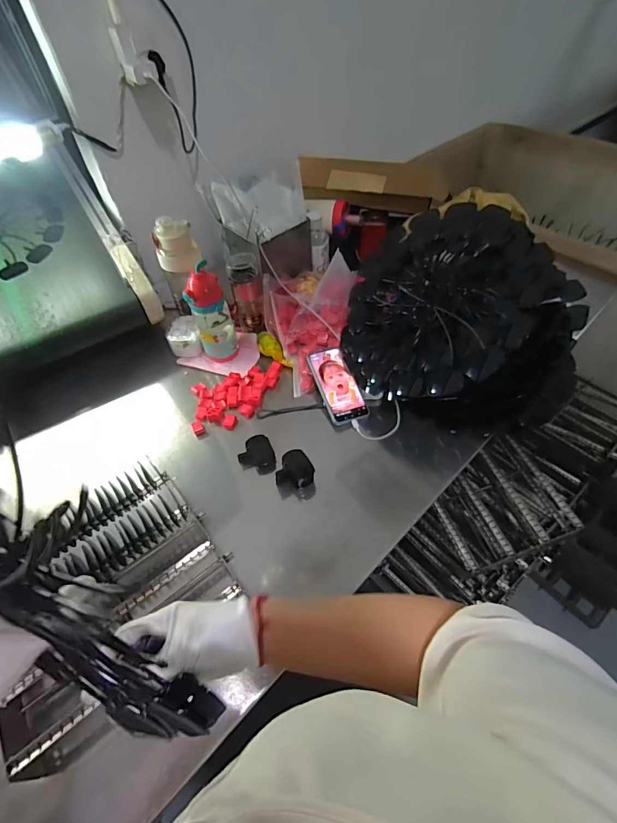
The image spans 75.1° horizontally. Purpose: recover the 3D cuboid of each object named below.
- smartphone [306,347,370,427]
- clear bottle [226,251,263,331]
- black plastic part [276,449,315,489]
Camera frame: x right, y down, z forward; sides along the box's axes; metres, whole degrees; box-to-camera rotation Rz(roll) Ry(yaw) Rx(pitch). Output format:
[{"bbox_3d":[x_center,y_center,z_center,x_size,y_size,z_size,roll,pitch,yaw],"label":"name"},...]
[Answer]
[{"bbox_3d":[0.057,-0.054,0.794,0.078,0.016,0.166,-13,66,-16],"label":"smartphone"},{"bbox_3d":[-0.132,-0.252,0.862,0.062,0.158,0.064,-10,53,-4],"label":"clear bottle"},{"bbox_3d":[-0.023,0.100,0.696,0.062,0.048,0.047,-3,53,1],"label":"black plastic part"}]

